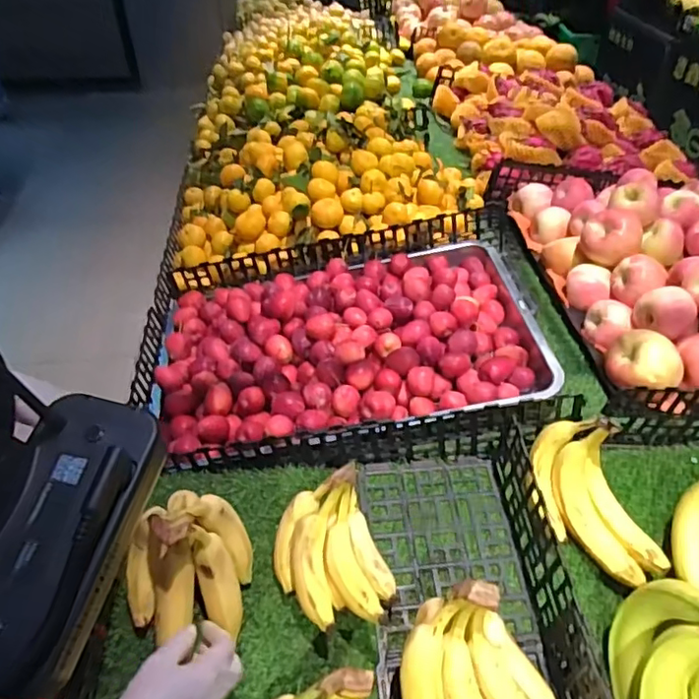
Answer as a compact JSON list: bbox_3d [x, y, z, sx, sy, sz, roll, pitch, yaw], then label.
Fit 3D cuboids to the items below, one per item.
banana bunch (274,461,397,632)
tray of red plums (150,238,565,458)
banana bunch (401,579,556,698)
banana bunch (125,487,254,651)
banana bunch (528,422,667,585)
[{"bbox_3d":[-0.019,0.232,0.648,0.123,0.100,0.163,-7,43,-9],"label":"banana bunch"},{"bbox_3d":[-0.010,-0.015,0.921,0.585,0.098,0.427,-1,42,-2],"label":"tray of red plums"},{"bbox_3d":[0.128,0.317,0.546,0.153,0.132,0.139,13,44,13],"label":"banana bunch"},{"bbox_3d":[-0.178,0.223,0.623,0.127,0.152,0.118,0,42,0],"label":"banana bunch"},{"bbox_3d":[0.286,0.176,0.689,0.103,0.086,0.196,-15,66,-17],"label":"banana bunch"}]

